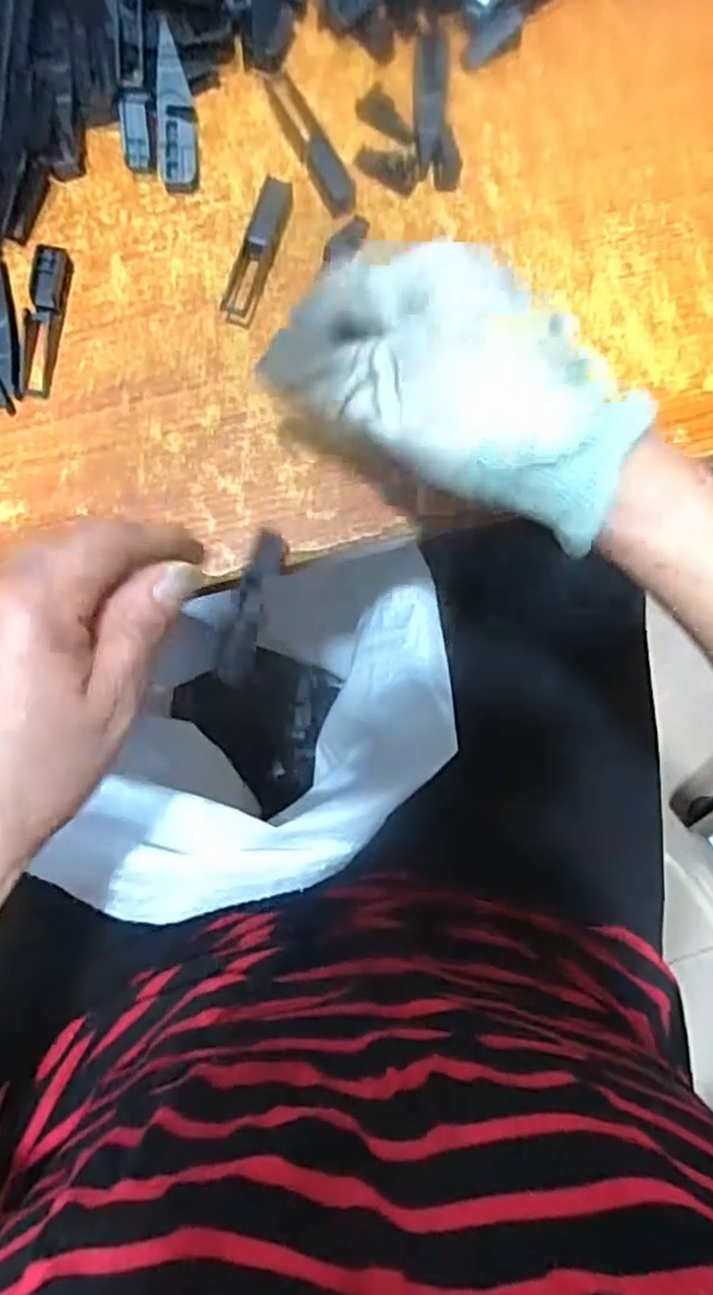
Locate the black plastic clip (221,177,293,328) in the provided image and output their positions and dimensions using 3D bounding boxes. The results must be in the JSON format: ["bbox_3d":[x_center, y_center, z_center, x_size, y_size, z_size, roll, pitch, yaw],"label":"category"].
[{"bbox_3d":[-0.046,-0.182,0.338,0.015,0.016,0.063,21,85,-2],"label":"black plastic clip"}]

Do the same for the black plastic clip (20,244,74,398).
[{"bbox_3d":[-0.141,-0.147,0.330,0.015,0.014,0.066,5,86,-3],"label":"black plastic clip"}]

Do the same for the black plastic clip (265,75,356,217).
[{"bbox_3d":[-0.021,-0.236,0.344,0.015,0.012,0.070,-31,89,-5],"label":"black plastic clip"}]

